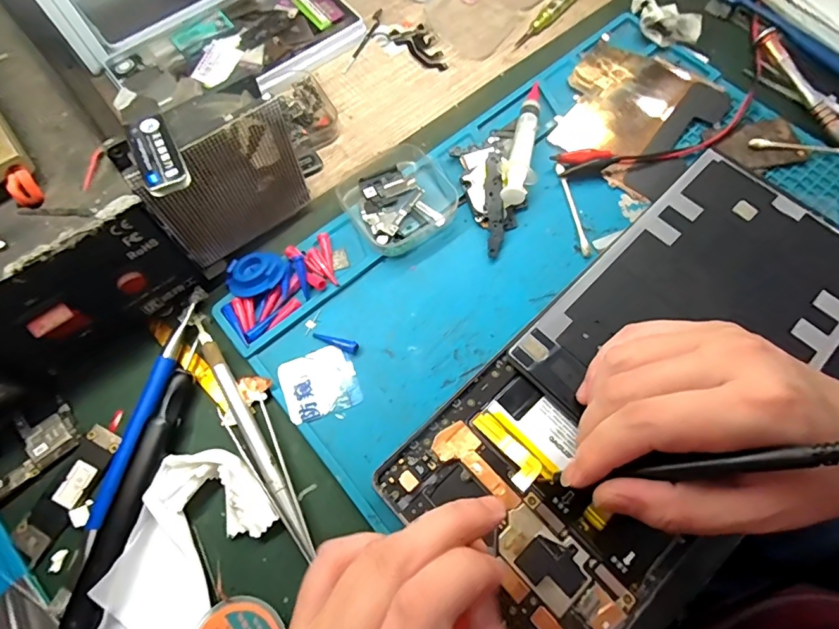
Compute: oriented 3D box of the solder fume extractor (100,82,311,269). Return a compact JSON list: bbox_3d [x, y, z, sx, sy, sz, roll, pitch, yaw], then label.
[{"bbox_3d":[-0.107,-0.074,0.260,0.078,0.083,0.027,-39,71,-14],"label":"solder fume extractor"}]

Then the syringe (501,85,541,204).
[{"bbox_3d":[0.068,-0.115,0.308,0.021,0.019,0.105,9,68,6],"label":"syringe"}]

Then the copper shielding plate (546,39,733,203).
[{"bbox_3d":[0.148,-0.141,0.326,0.099,0.009,0.117,37,76,12],"label":"copper shielding plate"}]

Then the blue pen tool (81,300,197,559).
[{"bbox_3d":[-0.148,0.056,0.250,0.014,0.007,0.127,11,68,6],"label":"blue pen tool"}]

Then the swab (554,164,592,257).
[{"bbox_3d":[0.098,-0.068,0.299,0.006,0.005,0.067,-10,67,-2],"label":"swab"}]

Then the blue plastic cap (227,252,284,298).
[{"bbox_3d":[-0.097,-0.023,0.278,0.034,0.010,0.027,-12,67,-3],"label":"blue plastic cap"}]

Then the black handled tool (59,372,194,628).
[{"bbox_3d":[-0.143,0.088,0.233,0.018,0.013,0.122,10,68,6],"label":"black handled tool"}]

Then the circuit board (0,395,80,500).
[{"bbox_3d":[-0.215,0.077,0.244,0.071,0.006,0.032,-40,72,-14],"label":"circuit board"}]

